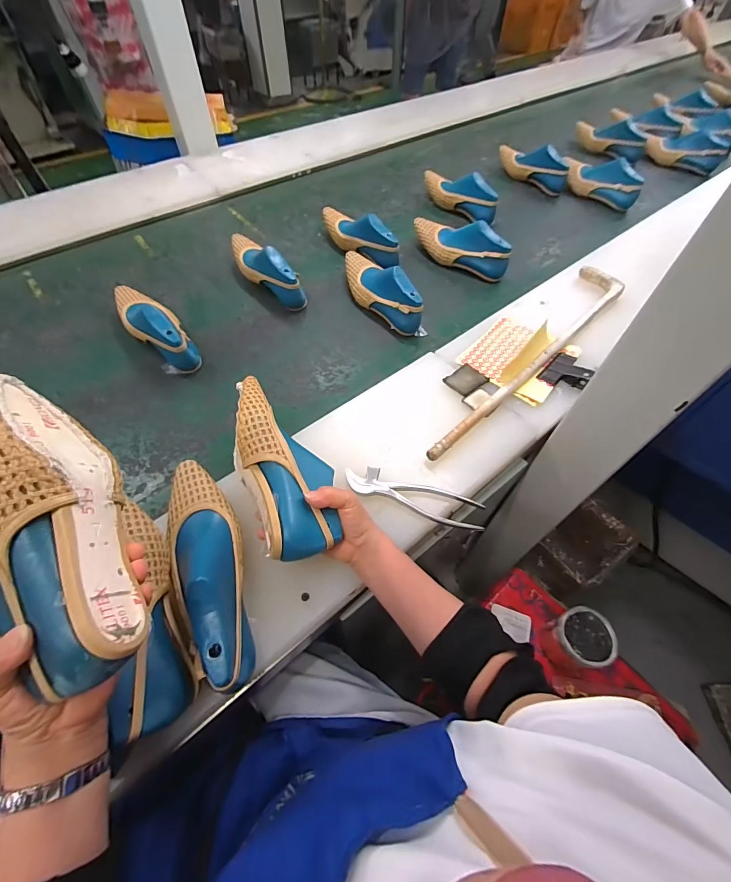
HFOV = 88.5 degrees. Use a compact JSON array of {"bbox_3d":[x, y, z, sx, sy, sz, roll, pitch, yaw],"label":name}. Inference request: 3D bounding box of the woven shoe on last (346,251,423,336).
[{"bbox_3d":[0.022,-0.324,0.786,0.066,0.087,0.255,-24,58,-17],"label":"woven shoe on last"}]

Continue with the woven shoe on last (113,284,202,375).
[{"bbox_3d":[-0.407,-0.226,0.714,0.085,0.090,0.241,-32,61,-22],"label":"woven shoe on last"}]

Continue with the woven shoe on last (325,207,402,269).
[{"bbox_3d":[-0.025,-0.494,0.895,0.070,0.084,0.254,-30,60,-21],"label":"woven shoe on last"}]

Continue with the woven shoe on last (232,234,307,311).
[{"bbox_3d":[-0.223,-0.378,0.813,0.064,0.097,0.239,-35,62,-24],"label":"woven shoe on last"}]

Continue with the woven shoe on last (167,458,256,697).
[{"bbox_3d":[-0.181,0.125,0.405,0.079,0.070,0.256,-13,55,-10],"label":"woven shoe on last"}]

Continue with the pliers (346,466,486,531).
[{"bbox_3d":[0.065,0.073,0.511,0.189,0.023,0.051,19,56,12],"label":"pliers"}]

